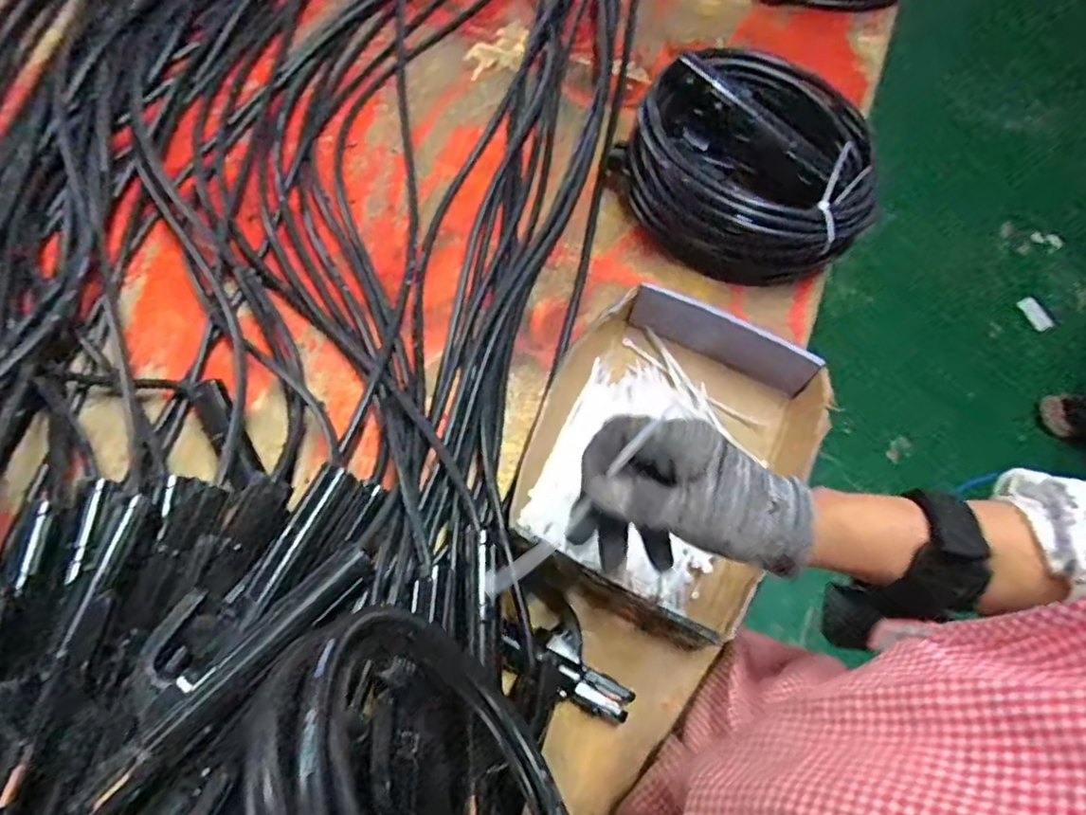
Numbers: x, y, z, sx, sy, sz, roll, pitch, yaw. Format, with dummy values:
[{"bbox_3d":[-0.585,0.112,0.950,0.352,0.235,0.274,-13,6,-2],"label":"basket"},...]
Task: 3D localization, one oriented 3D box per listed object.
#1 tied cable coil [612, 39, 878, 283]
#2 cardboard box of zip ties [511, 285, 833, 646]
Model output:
[{"bbox_3d":[0.200,-0.239,0.622,0.225,0.087,0.209,1,69,-2],"label":"tied cable coil"},{"bbox_3d":[0.101,0.030,0.526,0.207,0.059,0.242,29,71,9],"label":"cardboard box of zip ties"}]

